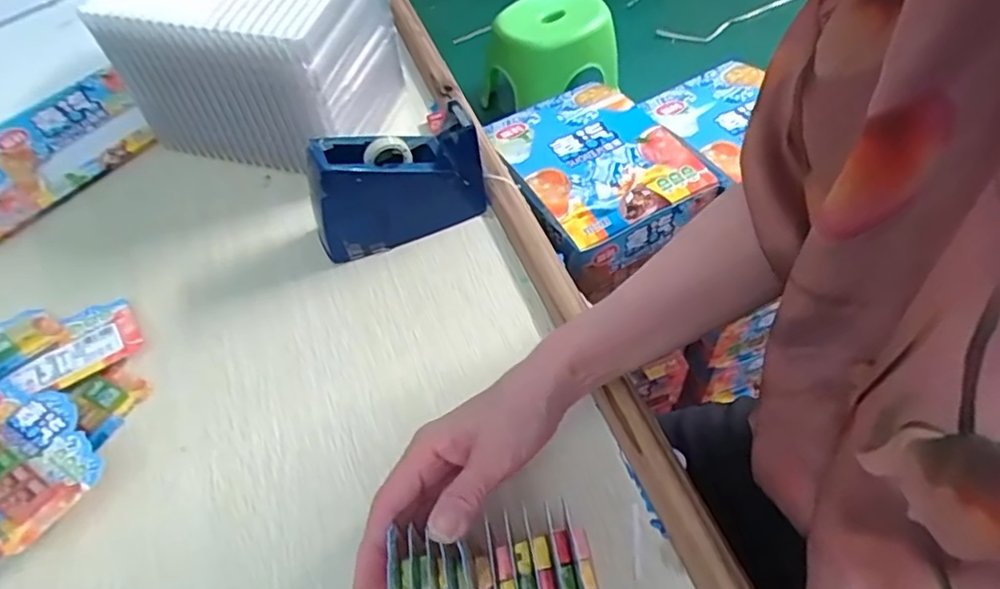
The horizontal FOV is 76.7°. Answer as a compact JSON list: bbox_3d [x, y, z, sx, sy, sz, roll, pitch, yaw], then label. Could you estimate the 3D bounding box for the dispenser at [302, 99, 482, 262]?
[{"bbox_3d":[-0.080,-0.087,0.505,0.134,0.087,0.052,-19,52,-11],"label":"dispenser"}]

